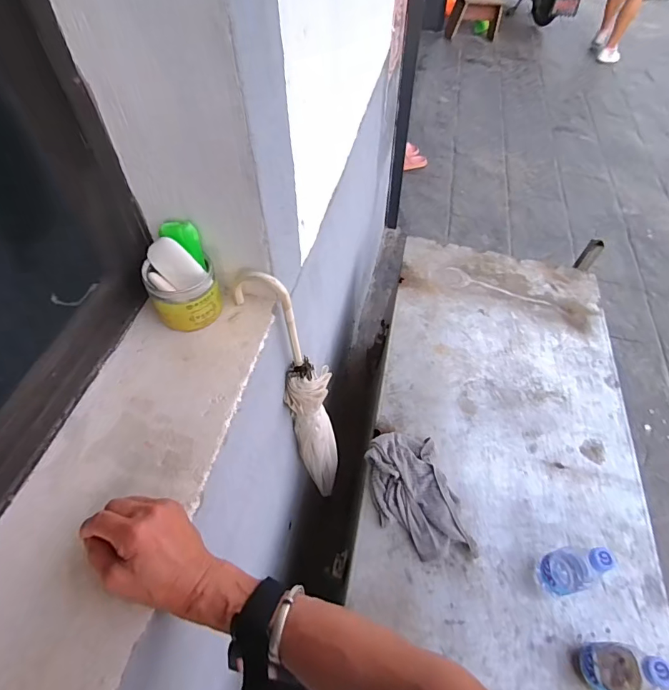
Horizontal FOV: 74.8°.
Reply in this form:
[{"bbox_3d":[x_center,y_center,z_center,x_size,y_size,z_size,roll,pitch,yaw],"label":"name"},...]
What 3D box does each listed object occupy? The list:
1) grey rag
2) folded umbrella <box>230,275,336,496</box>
[{"bbox_3d":[0.151,0.284,0.834,0.150,0.079,0.225,-13,54,-7],"label":"grey rag"},{"bbox_3d":[-0.060,0.130,0.830,0.093,0.674,0.109,-26,57,-16],"label":"folded umbrella"}]

